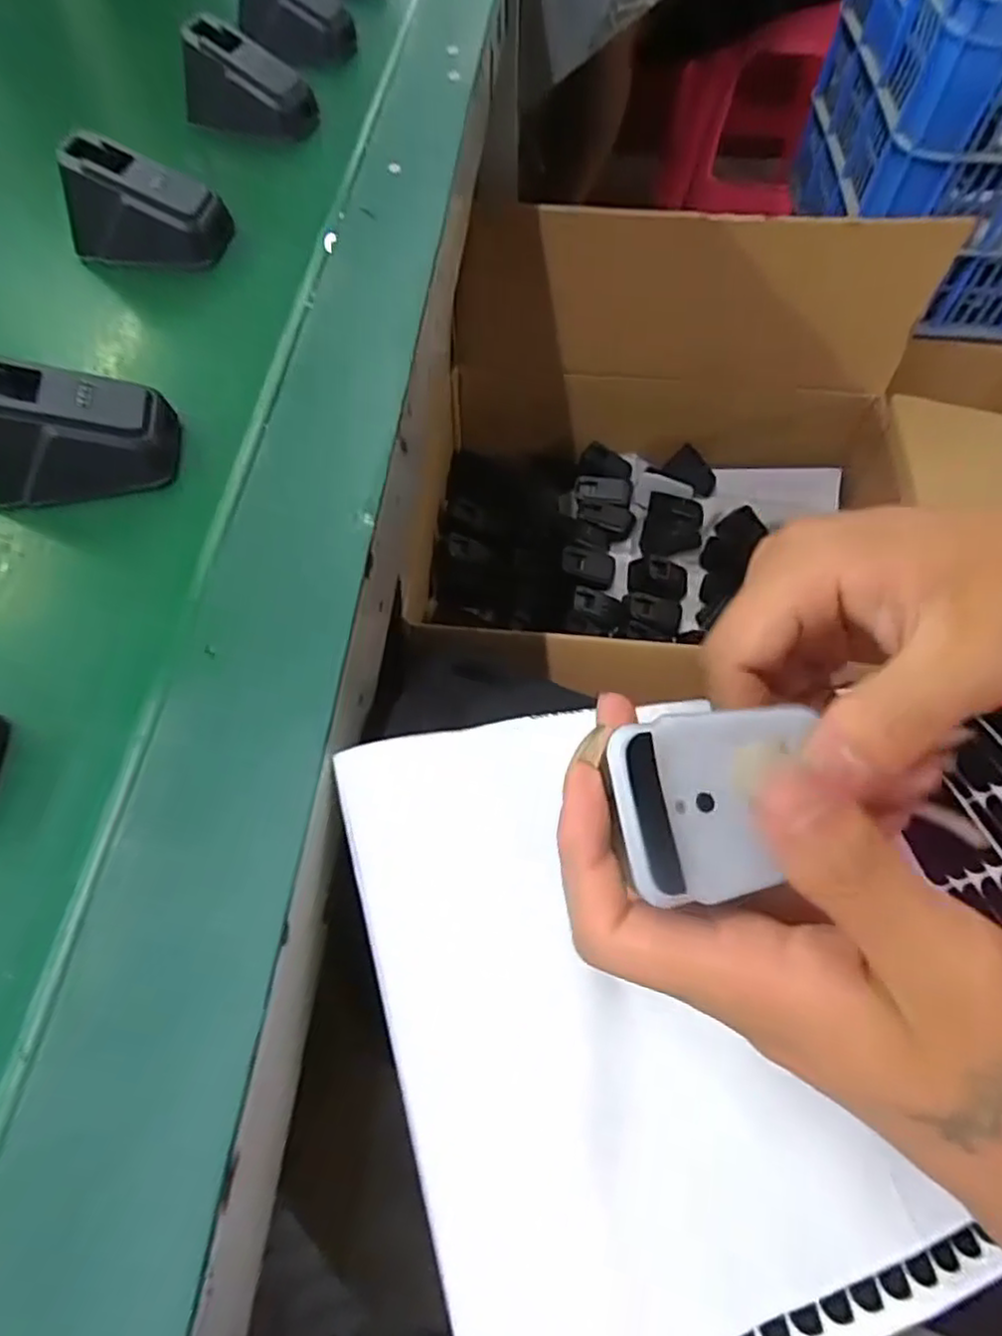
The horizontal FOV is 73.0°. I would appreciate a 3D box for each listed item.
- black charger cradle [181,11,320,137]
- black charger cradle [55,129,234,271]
[{"bbox_3d":[-0.143,-0.331,0.381,0.067,0.040,0.035,8,62,4],"label":"black charger cradle"},{"bbox_3d":[-0.171,-0.219,0.321,0.065,0.042,0.033,6,62,3],"label":"black charger cradle"}]

